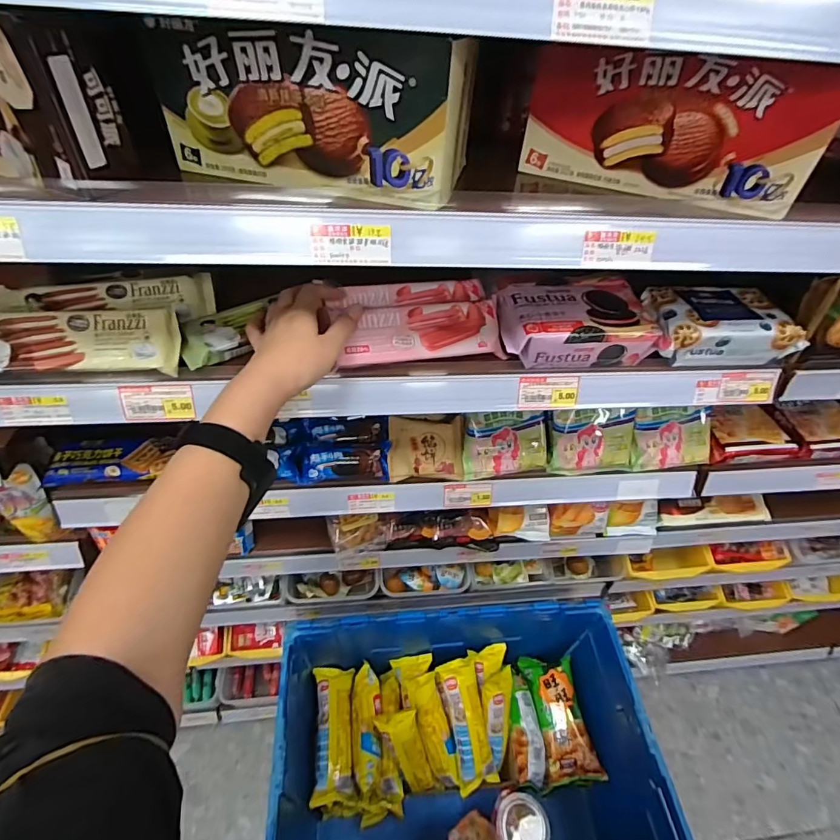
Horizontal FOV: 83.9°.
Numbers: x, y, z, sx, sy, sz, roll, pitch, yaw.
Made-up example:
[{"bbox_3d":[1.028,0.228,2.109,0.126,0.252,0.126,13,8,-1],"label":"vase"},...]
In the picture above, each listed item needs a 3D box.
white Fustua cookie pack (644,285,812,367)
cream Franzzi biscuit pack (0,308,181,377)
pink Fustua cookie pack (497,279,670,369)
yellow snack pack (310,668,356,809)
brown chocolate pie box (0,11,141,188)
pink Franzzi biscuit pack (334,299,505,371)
[{"bbox_3d":[0.349,-0.113,0.557,0.165,0.053,0.096,-2,47,-7],"label":"white Fustua cookie pack"},{"bbox_3d":[-0.346,-0.075,0.460,0.202,0.021,0.065,-3,84,-9],"label":"cream Franzzi biscuit pack"},{"bbox_3d":[0.176,-0.113,0.539,0.170,0.048,0.107,-3,47,-8],"label":"pink Fustua cookie pack"},{"bbox_3d":[-0.156,0.557,0.839,0.073,0.031,0.202,0,47,-5],"label":"yellow snack pack"},{"bbox_3d":[-0.324,-0.245,0.344,0.222,0.098,0.048,19,48,12],"label":"brown chocolate pie box"},{"bbox_3d":[0.002,-0.093,0.522,0.170,0.034,0.065,-10,83,-12],"label":"pink Franzzi biscuit pack"}]

